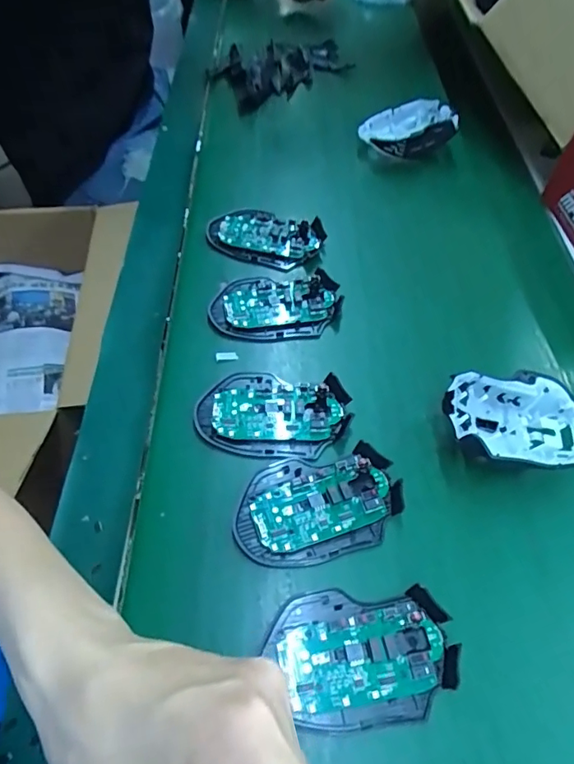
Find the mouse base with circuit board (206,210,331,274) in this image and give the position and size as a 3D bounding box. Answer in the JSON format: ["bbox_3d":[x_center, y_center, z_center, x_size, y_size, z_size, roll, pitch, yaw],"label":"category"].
[{"bbox_3d":[-0.023,-0.147,0.495,0.114,0.015,0.065,19,56,9],"label":"mouse base with circuit board"}]

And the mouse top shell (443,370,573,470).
[{"bbox_3d":[0.172,0.032,0.376,0.116,0.043,0.069,1,55,-3],"label":"mouse top shell"}]

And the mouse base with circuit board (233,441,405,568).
[{"bbox_3d":[0.022,0.084,0.346,0.113,0.016,0.072,-13,57,-13],"label":"mouse base with circuit board"}]

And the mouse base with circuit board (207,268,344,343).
[{"bbox_3d":[-0.010,-0.069,0.446,0.112,0.017,0.070,3,55,-2],"label":"mouse base with circuit board"}]

